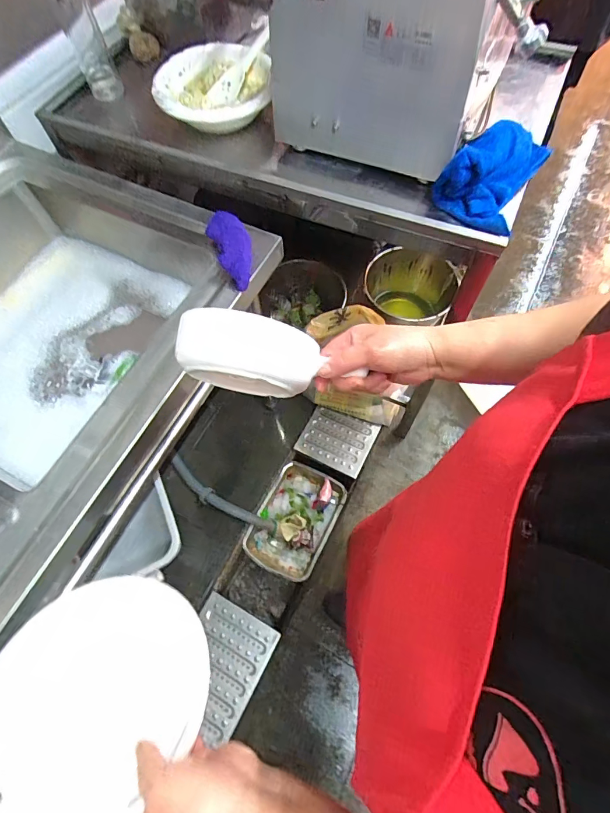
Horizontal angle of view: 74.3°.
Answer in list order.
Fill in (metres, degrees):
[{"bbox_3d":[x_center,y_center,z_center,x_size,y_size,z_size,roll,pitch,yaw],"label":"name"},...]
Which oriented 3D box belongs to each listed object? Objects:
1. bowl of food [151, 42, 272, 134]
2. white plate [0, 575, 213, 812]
[{"bbox_3d":[-0.176,-0.612,0.781,0.206,0.058,0.206,-1,65,3],"label":"bowl of food"},{"bbox_3d":[-0.192,0.257,0.364,0.192,0.016,0.196,0,43,0],"label":"white plate"}]

